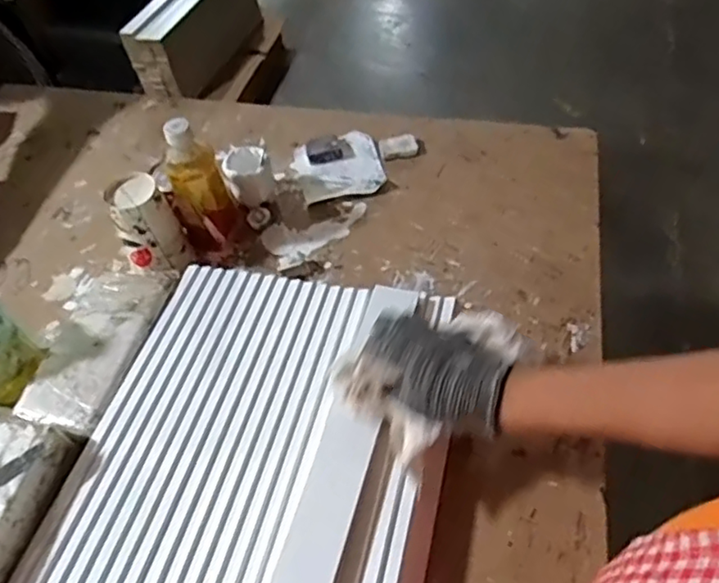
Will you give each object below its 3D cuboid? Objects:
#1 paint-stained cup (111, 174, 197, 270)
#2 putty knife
[{"bbox_3d":[-0.256,-0.078,0.781,0.066,0.121,0.064,-2,50,3],"label":"paint-stained cup"},{"bbox_3d":[-0.002,-0.188,0.907,0.172,0.024,0.116,-12,51,-6],"label":"putty knife"}]

